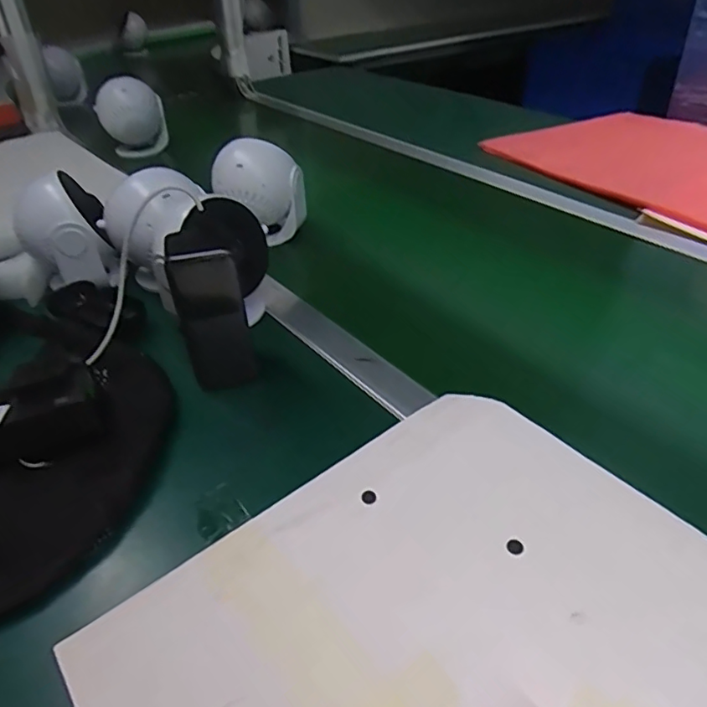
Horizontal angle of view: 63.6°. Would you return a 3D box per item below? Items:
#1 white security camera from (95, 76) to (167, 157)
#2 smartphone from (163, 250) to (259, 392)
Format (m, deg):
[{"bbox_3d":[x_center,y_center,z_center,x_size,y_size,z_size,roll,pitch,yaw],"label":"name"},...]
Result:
[{"bbox_3d":[-0.391,-0.412,1.016,0.118,0.131,0.095,-14,39,-17],"label":"white security camera"},{"bbox_3d":[-0.113,-0.024,0.466,0.052,0.125,0.014,-16,42,-13],"label":"smartphone"}]

